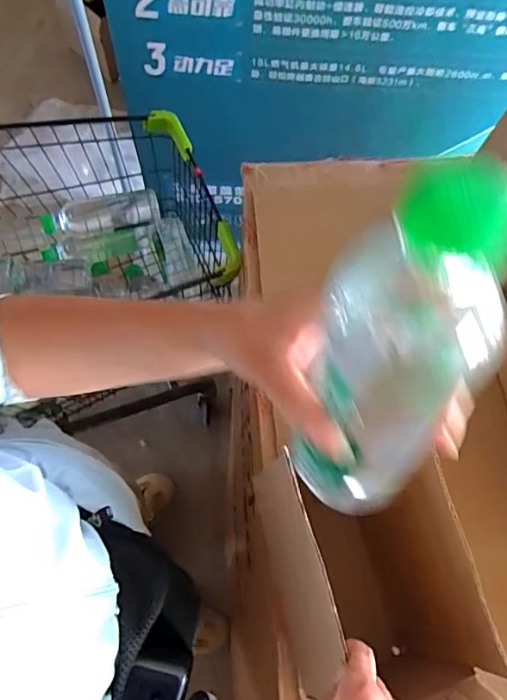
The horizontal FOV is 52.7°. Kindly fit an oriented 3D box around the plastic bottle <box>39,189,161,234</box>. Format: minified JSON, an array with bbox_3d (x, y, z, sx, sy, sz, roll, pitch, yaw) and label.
[{"bbox_3d":[-0.269,-0.233,0.902,0.205,0.059,0.069,-14,71,-7],"label":"plastic bottle"}]

